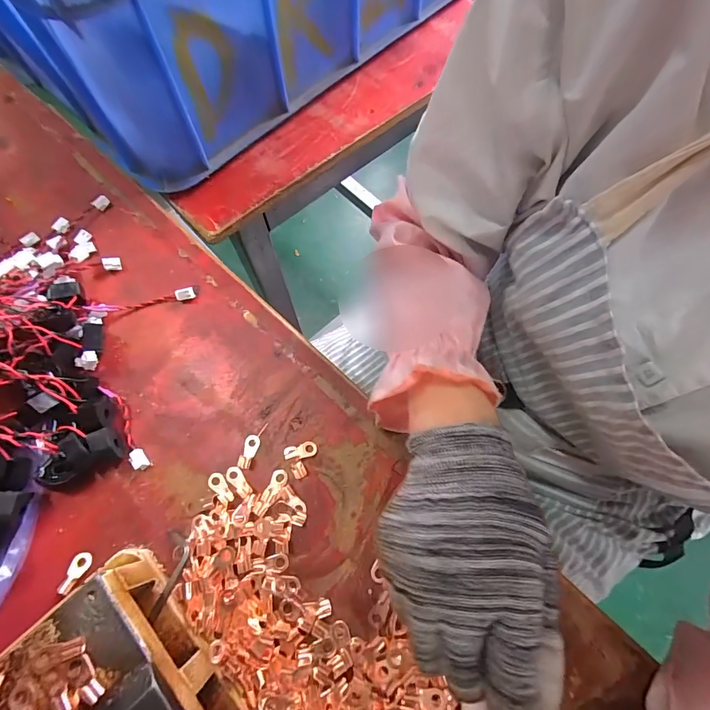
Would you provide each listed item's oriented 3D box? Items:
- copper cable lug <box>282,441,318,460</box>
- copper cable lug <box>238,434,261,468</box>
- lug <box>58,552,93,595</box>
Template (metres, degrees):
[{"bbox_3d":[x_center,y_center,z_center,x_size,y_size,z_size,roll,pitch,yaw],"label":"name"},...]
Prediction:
[{"bbox_3d":[-0.043,0.074,0.297,0.025,0.006,0.012,-7,68,-5],"label":"copper cable lug"},{"bbox_3d":[-0.083,0.075,0.297,0.012,0.004,0.026,12,68,3],"label":"copper cable lug"},{"bbox_3d":[-0.196,0.153,0.267,0.012,0.004,0.026,17,54,5],"label":"lug"}]

